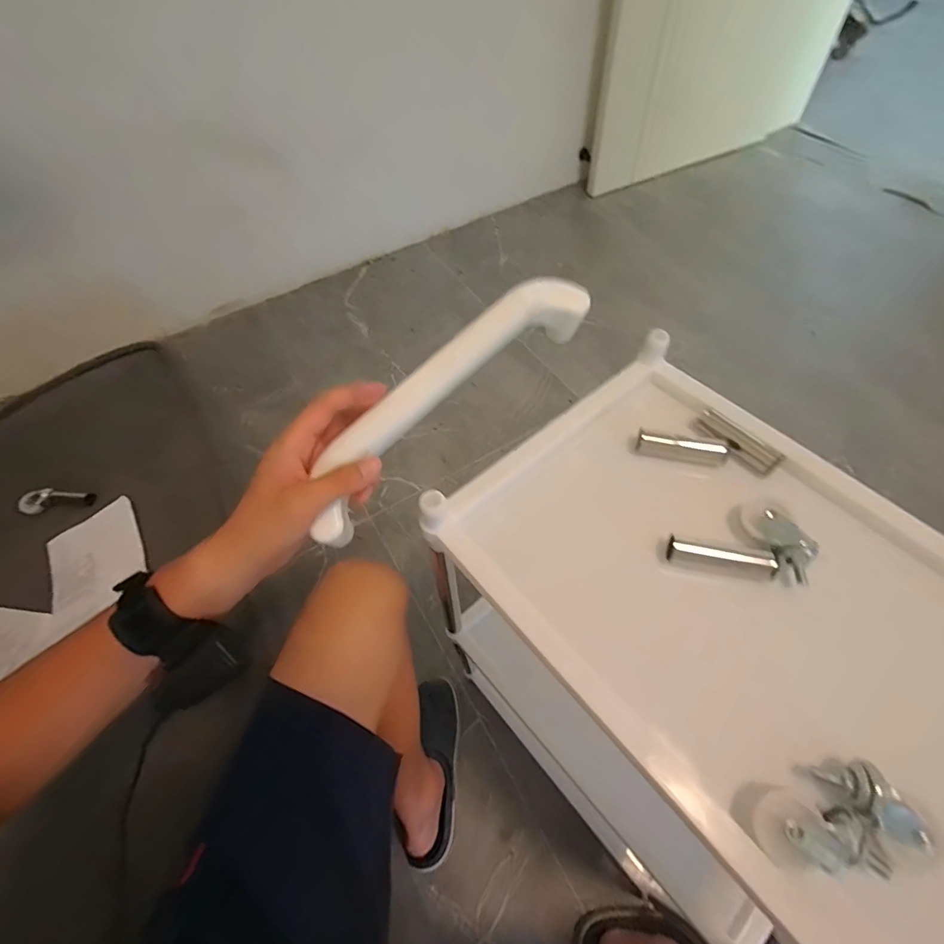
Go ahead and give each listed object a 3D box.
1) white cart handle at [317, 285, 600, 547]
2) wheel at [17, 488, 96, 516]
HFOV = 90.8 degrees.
[{"bbox_3d":[-0.019,-0.059,0.375,0.290,0.059,0.052,-43,64,-12],"label":"white cart handle"},{"bbox_3d":[-0.718,0.054,0.807,0.115,0.044,0.042,2,57,5],"label":"wheel"}]

